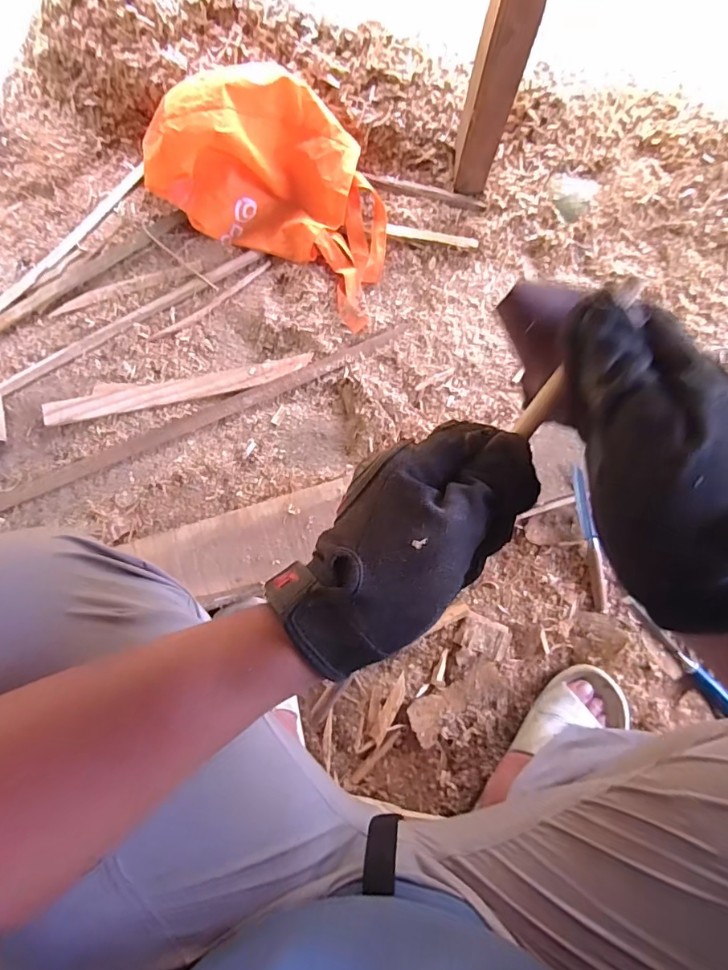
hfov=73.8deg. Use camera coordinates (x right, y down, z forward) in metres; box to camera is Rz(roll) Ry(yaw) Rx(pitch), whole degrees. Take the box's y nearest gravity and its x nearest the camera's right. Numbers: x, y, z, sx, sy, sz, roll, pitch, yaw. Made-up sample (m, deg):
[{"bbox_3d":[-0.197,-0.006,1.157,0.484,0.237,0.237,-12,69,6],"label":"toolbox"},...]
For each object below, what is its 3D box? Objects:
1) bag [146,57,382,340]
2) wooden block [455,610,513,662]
[{"bbox_3d":[-0.118,-0.481,0.761,0.386,0.173,0.229,31,82,6],"label":"bag"},{"bbox_3d":[0.169,0.213,0.684,0.072,0.013,0.048,23,80,4],"label":"wooden block"}]

